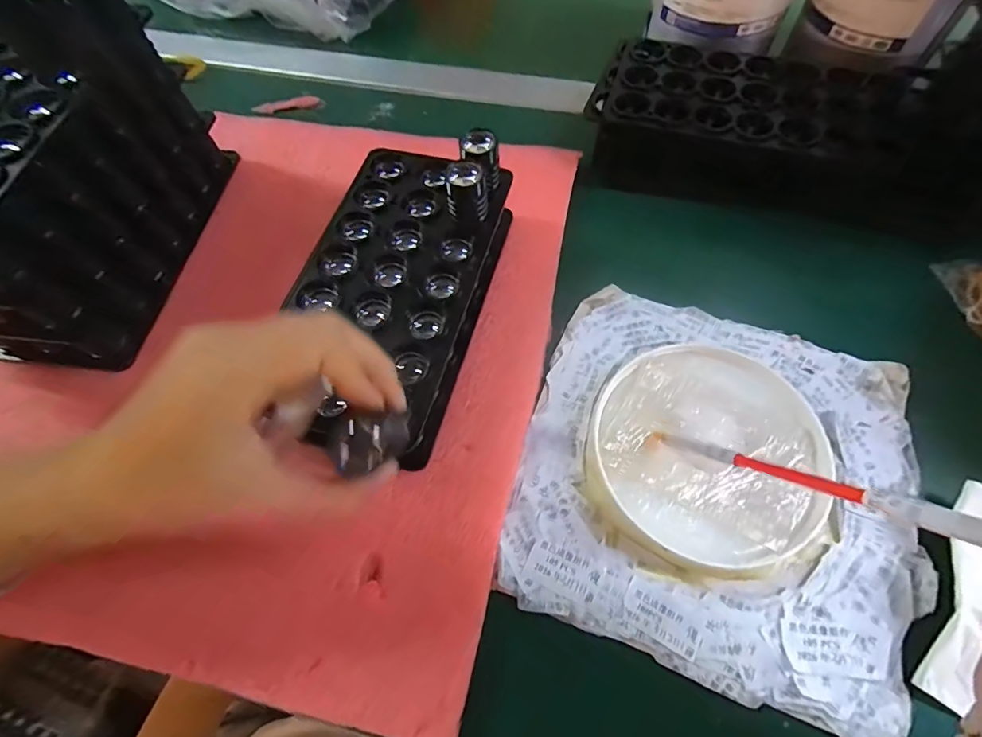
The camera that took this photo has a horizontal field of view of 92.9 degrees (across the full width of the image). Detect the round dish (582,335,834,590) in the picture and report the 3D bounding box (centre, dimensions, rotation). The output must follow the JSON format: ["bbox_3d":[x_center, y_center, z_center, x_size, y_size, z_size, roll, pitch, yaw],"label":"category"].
[{"bbox_3d":[0.114,0.044,0.251,0.118,0.019,0.122,-1,63,2],"label":"round dish"}]

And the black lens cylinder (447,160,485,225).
[{"bbox_3d":[-0.014,-0.101,0.269,0.019,0.028,0.022,-11,63,-3],"label":"black lens cylinder"}]

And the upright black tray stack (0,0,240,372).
[{"bbox_3d":[-0.258,-0.112,0.275,0.093,0.141,0.186,6,63,6],"label":"upright black tray stack"}]

